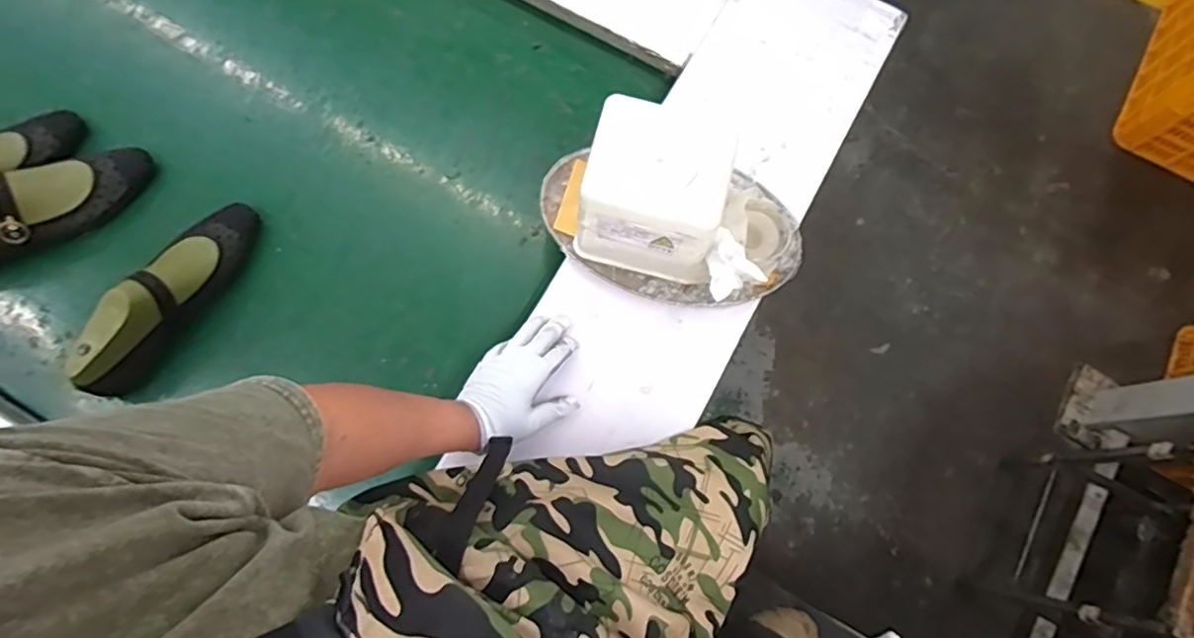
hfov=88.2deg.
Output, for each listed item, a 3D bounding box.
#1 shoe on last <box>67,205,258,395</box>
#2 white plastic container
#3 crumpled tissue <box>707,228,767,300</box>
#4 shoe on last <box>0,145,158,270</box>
[{"bbox_3d":[-0.543,-0.038,0.778,0.087,0.084,0.278,25,76,5],"label":"shoe on last"},{"bbox_3d":[0.065,-0.146,0.719,0.146,0.151,0.135,13,75,2],"label":"white plastic container"},{"bbox_3d":[0.155,-0.061,0.694,0.056,0.048,0.061,-12,76,-4],"label":"crumpled tissue"},{"bbox_3d":[-0.764,-0.157,0.817,0.305,0.084,0.098,-29,78,-8],"label":"shoe on last"}]

